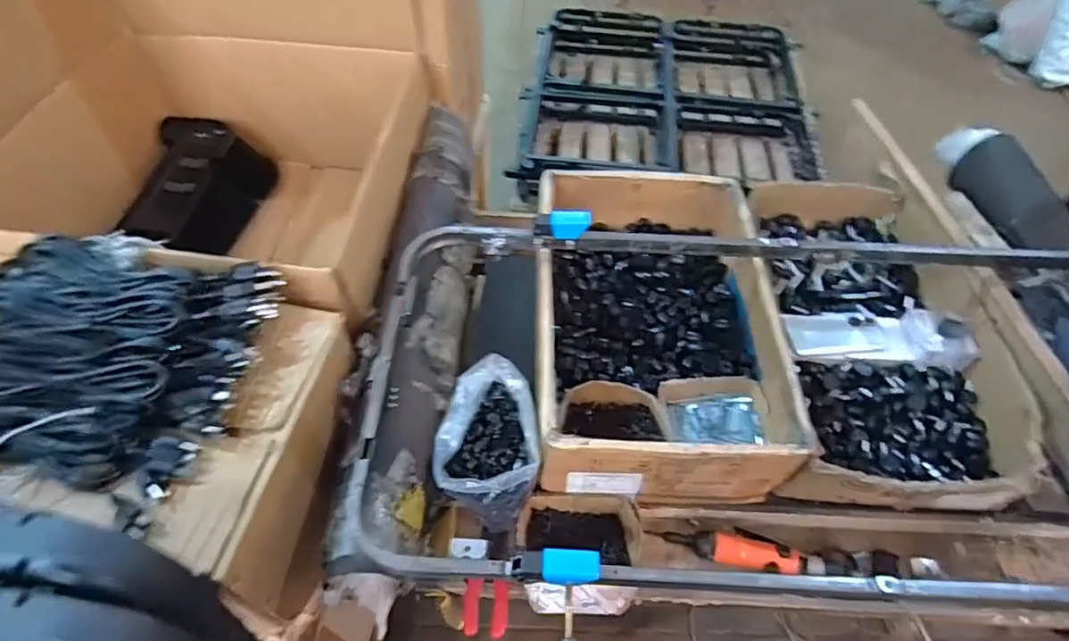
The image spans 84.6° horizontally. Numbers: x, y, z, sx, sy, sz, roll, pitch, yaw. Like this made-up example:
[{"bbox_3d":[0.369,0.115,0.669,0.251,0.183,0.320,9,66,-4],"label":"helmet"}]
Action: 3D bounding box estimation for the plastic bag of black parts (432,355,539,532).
[{"bbox_3d":[-0.063,0.161,0.800,0.126,0.108,0.189,-3,53,-4],"label":"plastic bag of black parts"}]

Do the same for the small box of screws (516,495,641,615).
[{"bbox_3d":[0.062,0.317,0.802,0.168,0.089,0.150,2,53,-1],"label":"small box of screws"}]

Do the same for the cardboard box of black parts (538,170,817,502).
[{"bbox_3d":[0.187,-0.013,0.947,0.363,0.160,0.555,1,53,-1],"label":"cardboard box of black parts"}]

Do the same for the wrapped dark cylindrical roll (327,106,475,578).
[{"bbox_3d":[-0.169,-0.059,0.892,0.141,0.096,0.836,1,53,-1],"label":"wrapped dark cylindrical roll"}]

